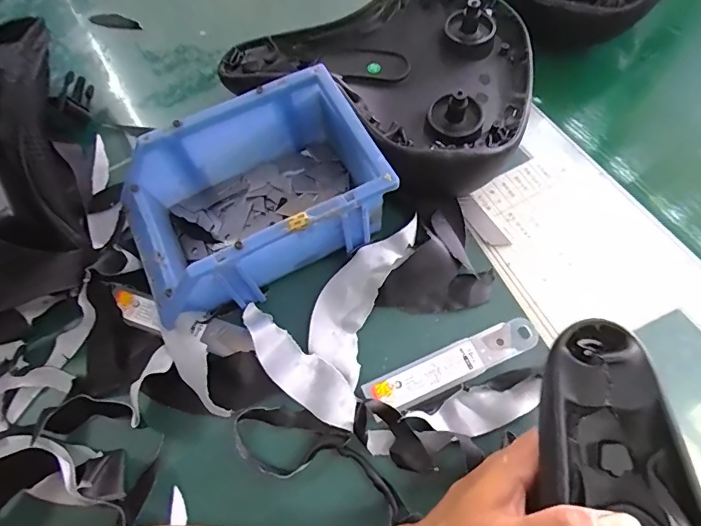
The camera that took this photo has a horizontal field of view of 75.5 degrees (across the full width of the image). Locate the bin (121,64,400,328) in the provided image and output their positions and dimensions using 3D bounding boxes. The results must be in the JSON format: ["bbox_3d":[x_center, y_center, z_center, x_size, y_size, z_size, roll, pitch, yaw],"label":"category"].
[{"bbox_3d":[-0.070,-0.045,0.326,0.170,0.074,0.116,-25,67,-8],"label":"bin"}]

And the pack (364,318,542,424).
[{"bbox_3d":[0.070,0.068,0.303,0.125,0.009,0.025,-23,66,-7],"label":"pack"}]

